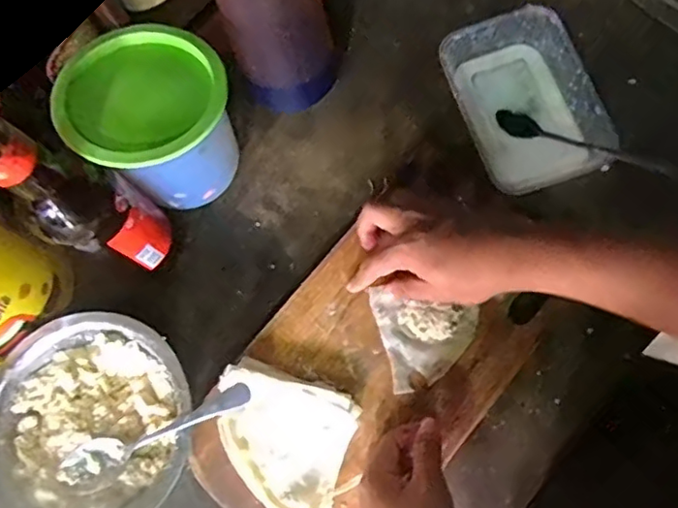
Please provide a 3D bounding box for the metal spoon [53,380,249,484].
[{"bbox_3d":[-0.150,0.144,0.492,0.168,0.027,0.026,-26,76,7],"label":"metal spoon"}]

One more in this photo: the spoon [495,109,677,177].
[{"bbox_3d":[0.220,-0.100,0.542,0.165,0.011,0.022,27,75,28],"label":"spoon"}]

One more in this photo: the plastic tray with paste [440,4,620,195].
[{"bbox_3d":[0.173,-0.144,0.560,0.117,0.035,0.168,-23,74,0],"label":"plastic tray with paste"}]

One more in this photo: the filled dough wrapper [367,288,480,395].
[{"bbox_3d":[0.079,0.065,0.514,0.085,0.017,0.088,-15,76,-5],"label":"filled dough wrapper"}]

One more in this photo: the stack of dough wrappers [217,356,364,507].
[{"bbox_3d":[-0.047,0.155,0.493,0.121,0.017,0.108,17,77,10],"label":"stack of dough wrappers"}]

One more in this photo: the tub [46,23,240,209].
[{"bbox_3d":[-0.150,-0.105,0.509,0.121,0.142,0.103,-45,75,-7],"label":"tub"}]

